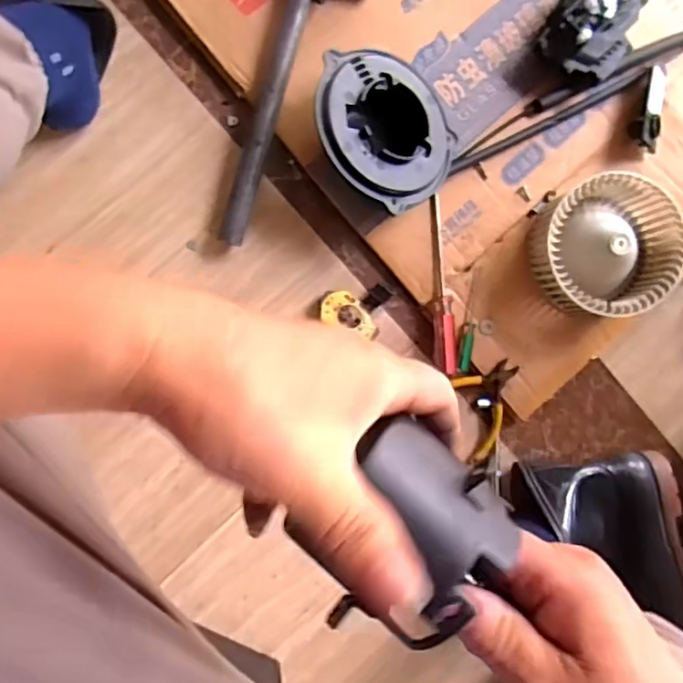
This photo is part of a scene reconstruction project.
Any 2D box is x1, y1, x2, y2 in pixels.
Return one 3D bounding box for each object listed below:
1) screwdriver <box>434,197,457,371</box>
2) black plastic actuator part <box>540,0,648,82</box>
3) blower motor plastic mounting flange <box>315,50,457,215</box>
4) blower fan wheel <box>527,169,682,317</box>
[{"bbox_3d":[0.114,-0.062,0.674,0.015,0.014,0.192,-3,93,-9],"label":"screwdriver"},{"bbox_3d":[0.266,-0.332,0.654,0.085,0.066,0.117,30,88,-9],"label":"black plastic actuator part"},{"bbox_3d":[0.039,-0.211,0.626,0.150,0.050,0.162,-32,98,-27],"label":"blower motor plastic mounting flange"},{"bbox_3d":[0.279,-0.097,0.665,0.136,0.083,0.137,0,93,-9],"label":"blower fan wheel"}]

